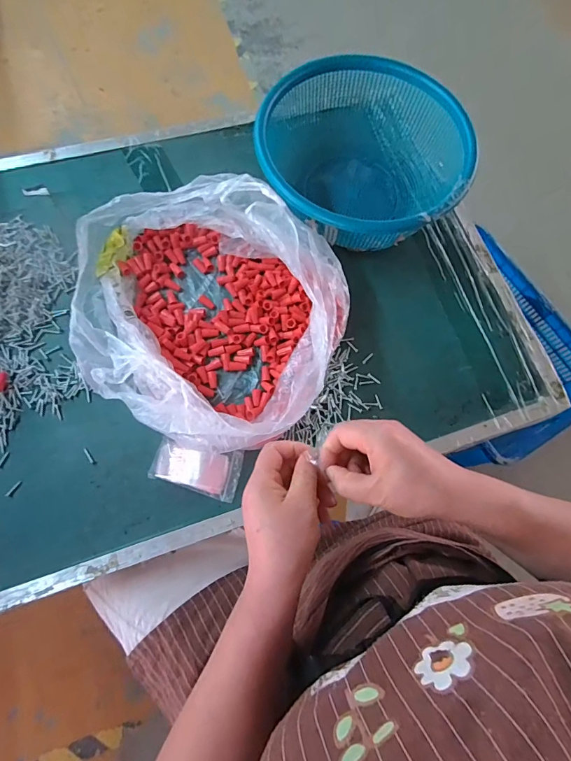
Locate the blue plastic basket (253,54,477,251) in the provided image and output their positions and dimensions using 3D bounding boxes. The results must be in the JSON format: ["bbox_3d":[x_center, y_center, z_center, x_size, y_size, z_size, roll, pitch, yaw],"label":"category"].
[{"bbox_3d":[0.106,-0.307,0.559,0.274,0.116,0.264,1,71,-4],"label":"blue plastic basket"}]

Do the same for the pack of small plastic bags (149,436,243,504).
[{"bbox_3d":[-0.105,0.103,0.466,0.100,0.015,0.056,14,71,1],"label":"pack of small plastic bags"}]

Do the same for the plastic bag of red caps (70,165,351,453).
[{"bbox_3d":[-0.101,-0.097,0.494,0.350,0.091,0.313,32,72,7],"label":"plastic bag of red caps"}]

